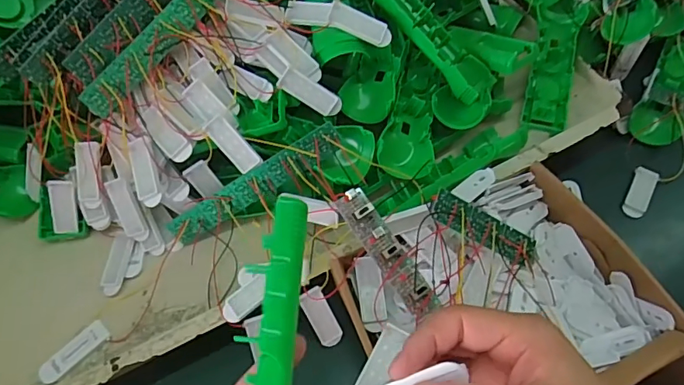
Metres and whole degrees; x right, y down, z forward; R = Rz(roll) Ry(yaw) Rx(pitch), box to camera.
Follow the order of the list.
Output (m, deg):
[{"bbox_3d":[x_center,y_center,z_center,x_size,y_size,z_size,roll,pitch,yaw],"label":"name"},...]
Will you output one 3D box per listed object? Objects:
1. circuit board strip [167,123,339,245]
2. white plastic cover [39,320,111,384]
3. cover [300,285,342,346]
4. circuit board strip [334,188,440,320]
[{"bbox_3d":[-0.073,-0.004,0.407,0.164,0.023,0.005,-30,16,15],"label":"circuit board strip"},{"bbox_3d":[-0.209,0.124,0.384,0.055,0.004,0.016,-41,66,-19],"label":"white plastic cover"},{"bbox_3d":[-0.015,0.103,0.401,0.019,0.057,0.007,-29,23,-14],"label":"cover"},{"bbox_3d":[0.034,0.042,0.355,0.023,0.010,0.101,-34,85,-16],"label":"circuit board strip"}]

